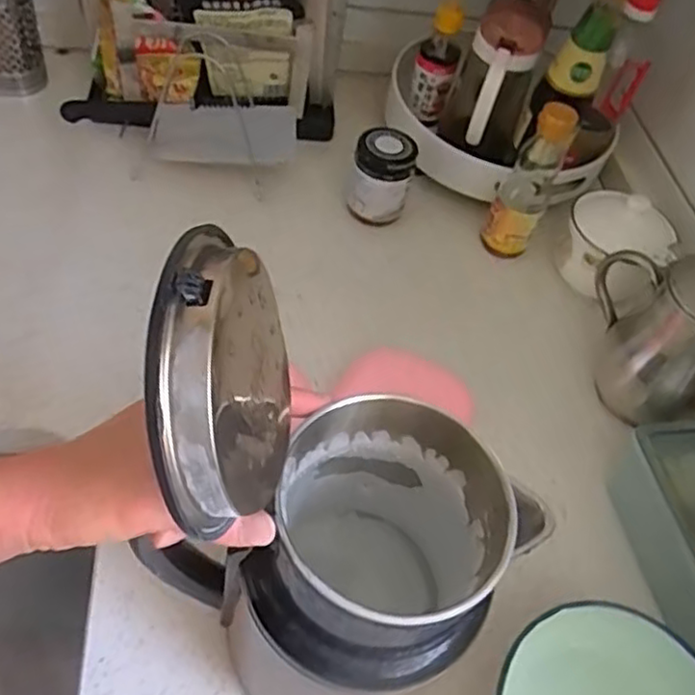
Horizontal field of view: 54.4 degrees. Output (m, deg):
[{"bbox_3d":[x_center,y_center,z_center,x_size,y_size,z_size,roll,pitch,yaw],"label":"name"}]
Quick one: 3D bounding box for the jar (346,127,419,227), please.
[{"bbox_3d":[0.036,-0.185,0.750,0.065,0.094,0.061,11,52,-1],"label":"jar"}]

